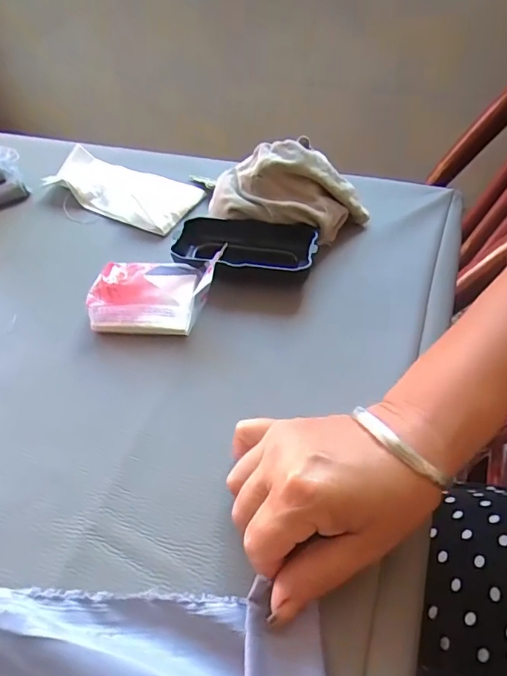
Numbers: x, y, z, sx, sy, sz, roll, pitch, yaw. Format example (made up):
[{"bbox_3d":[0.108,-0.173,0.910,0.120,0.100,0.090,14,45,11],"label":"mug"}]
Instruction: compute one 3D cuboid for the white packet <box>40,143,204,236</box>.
[{"bbox_3d":[-0.125,-0.148,0.465,0.149,0.024,0.072,23,56,22],"label":"white packet"}]

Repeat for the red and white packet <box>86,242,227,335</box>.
[{"bbox_3d":[-0.073,-0.033,0.361,0.095,0.035,0.057,3,50,6],"label":"red and white packet"}]

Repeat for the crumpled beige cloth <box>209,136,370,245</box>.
[{"bbox_3d":[0.029,-0.118,0.397,0.130,0.063,0.058,5,51,8],"label":"crumpled beige cloth"}]

